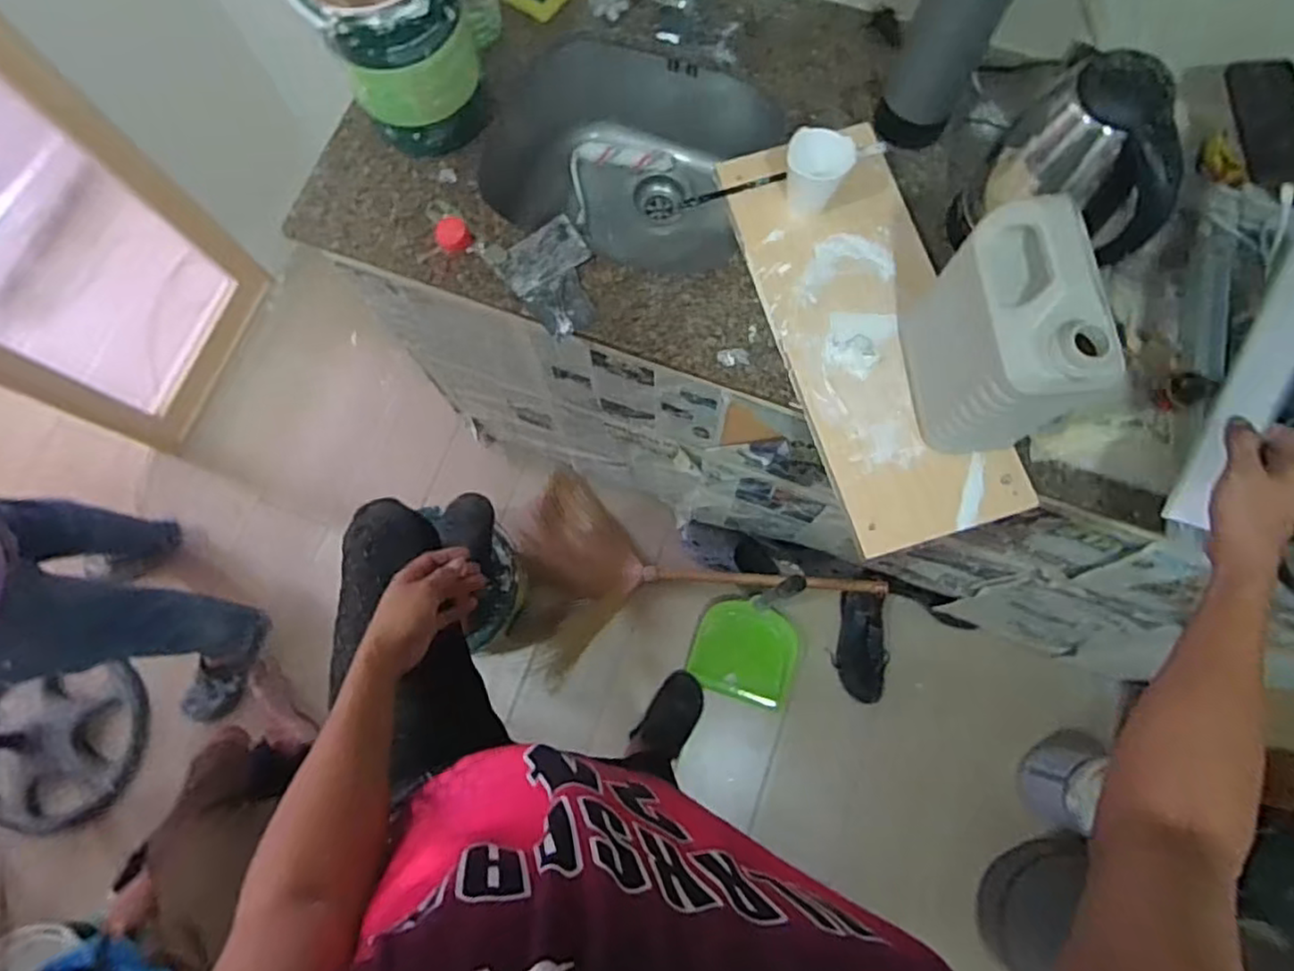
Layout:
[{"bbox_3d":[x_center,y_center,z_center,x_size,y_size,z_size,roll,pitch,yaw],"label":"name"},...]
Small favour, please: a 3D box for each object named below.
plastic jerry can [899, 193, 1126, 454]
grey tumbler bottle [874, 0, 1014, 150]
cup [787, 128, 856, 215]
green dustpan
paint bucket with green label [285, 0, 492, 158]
[{"bbox_3d":[0.358,-0.151,0.688,0.103,0.247,0.189,-9,77,-1],"label":"plastic jerry can"},{"bbox_3d":[0.346,-0.513,0.784,0.097,0.303,0.087,23,78,6],"label":"grey tumbler bottle"},{"bbox_3d":[0.202,-0.376,0.814,0.075,0.063,0.072,0,77,1],"label":"cup"},{"bbox_3d":[0.246,0.364,1.628,0.245,0.064,0.291,16,78,5],"label":"green dustpan"},{"bbox_3d":[-0.308,-0.545,0.835,0.184,0.213,0.177,0,77,1],"label":"paint bucket with green label"}]

